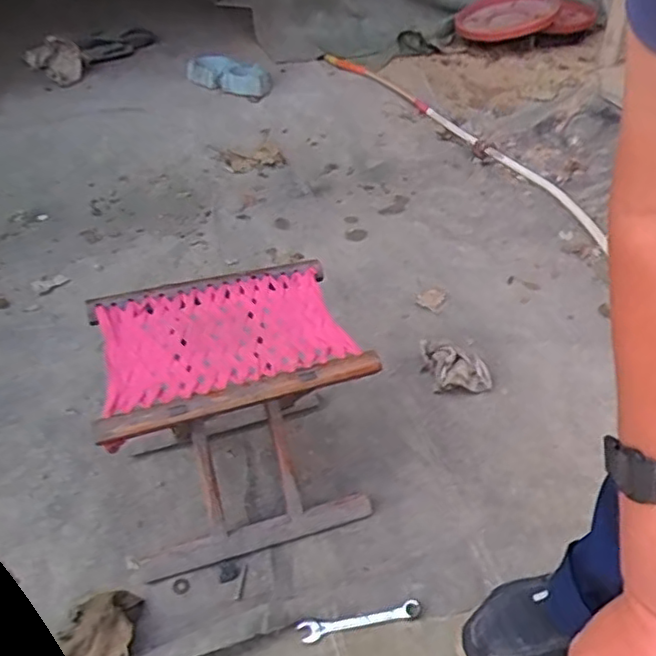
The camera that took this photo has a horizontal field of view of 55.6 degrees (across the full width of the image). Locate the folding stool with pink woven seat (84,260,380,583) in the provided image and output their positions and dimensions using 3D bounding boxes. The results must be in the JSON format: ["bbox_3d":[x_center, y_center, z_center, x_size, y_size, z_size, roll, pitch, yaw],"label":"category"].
[{"bbox_3d":[-0.126,0.117,0.855,0.310,0.287,0.249,-13,40,-14],"label":"folding stool with pink woven seat"}]

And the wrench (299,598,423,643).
[{"bbox_3d":[0.041,0.364,0.779,0.153,0.010,0.025,-9,62,-10],"label":"wrench"}]

